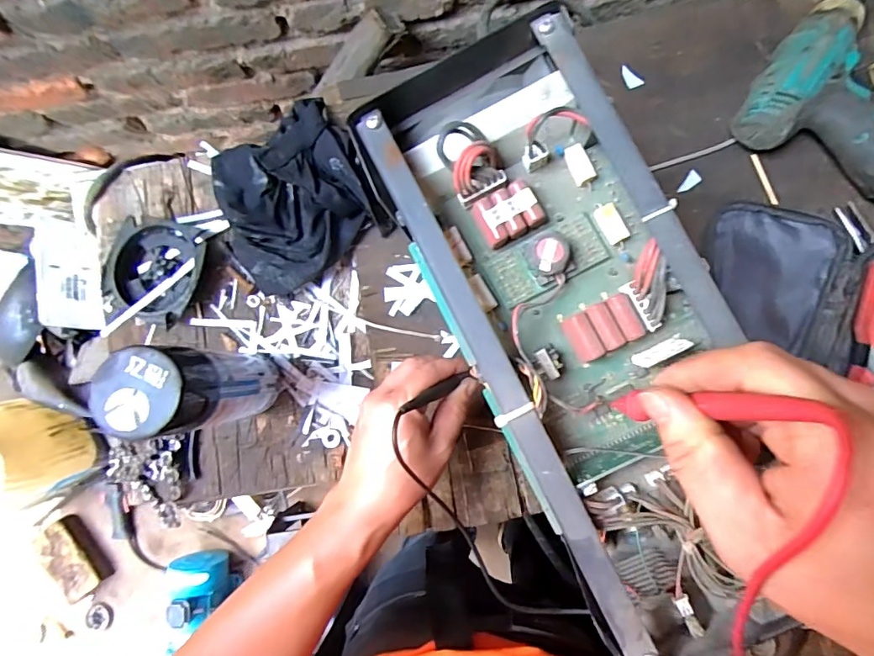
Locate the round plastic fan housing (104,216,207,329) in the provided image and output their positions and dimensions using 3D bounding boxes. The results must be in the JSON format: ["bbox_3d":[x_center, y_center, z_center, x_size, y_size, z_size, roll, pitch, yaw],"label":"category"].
[{"bbox_3d":[-0.280,-0.057,0.482,0.093,0.033,0.100,0,84,4],"label":"round plastic fan housing"}]

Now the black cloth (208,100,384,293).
[{"bbox_3d":[-0.139,-0.124,0.468,0.159,0.054,0.142,-37,83,0],"label":"black cloth"}]

